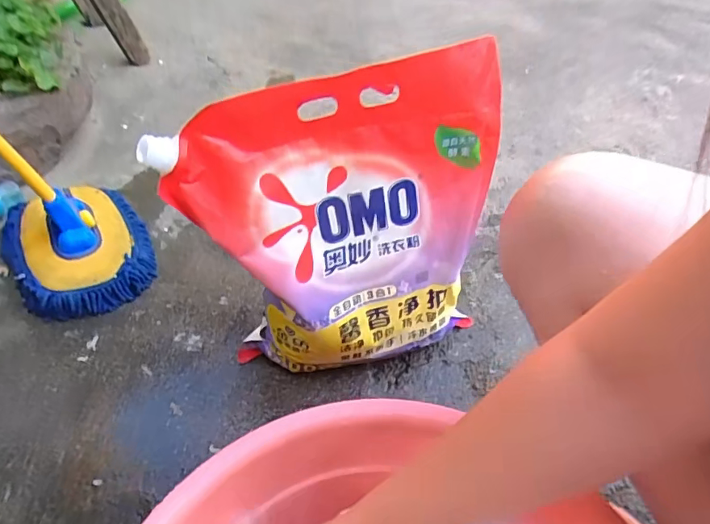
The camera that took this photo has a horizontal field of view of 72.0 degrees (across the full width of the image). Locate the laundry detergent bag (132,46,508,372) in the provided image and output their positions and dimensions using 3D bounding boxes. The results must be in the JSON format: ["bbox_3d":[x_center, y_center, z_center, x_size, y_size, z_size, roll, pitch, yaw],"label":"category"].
[{"bbox_3d":[-0.015,-0.024,0.517,0.317,0.347,0.084,-11,47,-14],"label":"laundry detergent bag"}]

